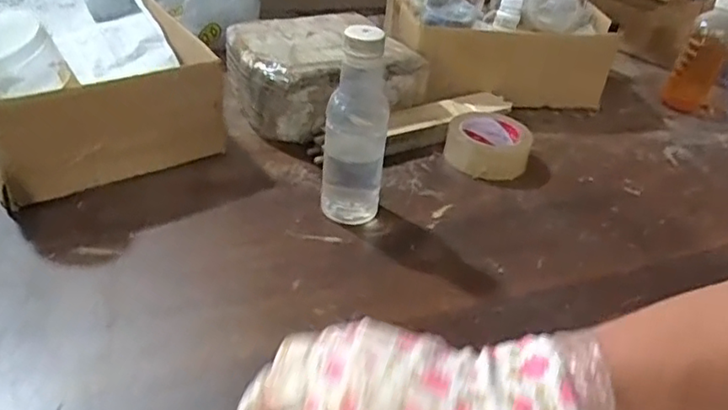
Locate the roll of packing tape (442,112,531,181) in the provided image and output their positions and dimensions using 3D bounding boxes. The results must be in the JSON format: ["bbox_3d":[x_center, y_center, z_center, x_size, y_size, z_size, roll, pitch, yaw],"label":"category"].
[{"bbox_3d":[0.165,-0.081,0.824,0.108,0.043,0.112,4,36,-3],"label":"roll of packing tape"}]

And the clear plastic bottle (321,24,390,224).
[{"bbox_3d":[-0.007,-0.077,0.645,0.065,0.211,0.056,6,36,-1],"label":"clear plastic bottle"}]

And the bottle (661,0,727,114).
[{"bbox_3d":[0.537,-0.238,0.971,0.063,0.187,0.053,25,40,23],"label":"bottle"}]

